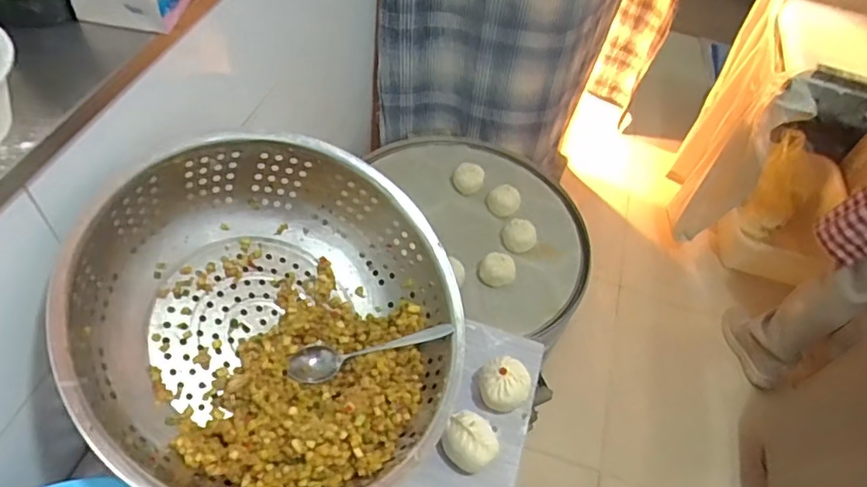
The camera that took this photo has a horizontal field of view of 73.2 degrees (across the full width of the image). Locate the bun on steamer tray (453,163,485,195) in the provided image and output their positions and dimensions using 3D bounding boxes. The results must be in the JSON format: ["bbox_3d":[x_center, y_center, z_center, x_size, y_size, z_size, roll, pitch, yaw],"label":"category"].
[{"bbox_3d":[0.079,-0.147,1.293,0.072,0.046,0.068,0,59,1],"label":"bun on steamer tray"}]

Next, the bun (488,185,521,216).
[{"bbox_3d":[0.153,-0.091,1.266,0.073,0.040,0.067,0,59,1],"label":"bun"}]

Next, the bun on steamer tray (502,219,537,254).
[{"bbox_3d":[0.177,-0.020,1.199,0.072,0.041,0.076,0,59,1],"label":"bun on steamer tray"}]

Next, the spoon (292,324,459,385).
[{"bbox_3d":[-0.073,0.119,0.674,0.187,0.034,0.037,-15,60,-8],"label":"spoon"}]

